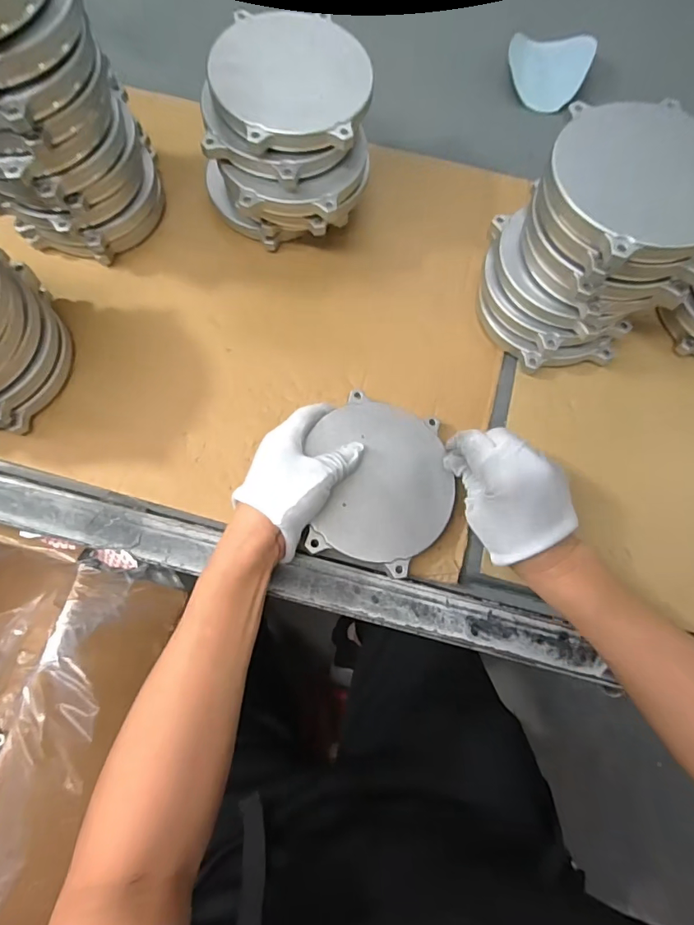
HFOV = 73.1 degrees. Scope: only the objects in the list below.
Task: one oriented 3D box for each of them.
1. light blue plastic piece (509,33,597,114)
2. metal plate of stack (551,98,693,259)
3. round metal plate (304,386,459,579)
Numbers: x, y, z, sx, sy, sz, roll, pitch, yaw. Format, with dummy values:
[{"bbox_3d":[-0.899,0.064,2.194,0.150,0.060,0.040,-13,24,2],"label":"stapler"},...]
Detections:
[{"bbox_3d":[0.232,-0.453,0.542,0.090,0.015,0.088,12,92,14],"label":"light blue plastic piece"},{"bbox_3d":[0.211,-0.199,0.327,0.130,0.015,0.128,1,70,-2],"label":"metal plate of stack"},{"bbox_3d":[0.028,0.014,0.377,0.117,0.025,0.132,15,70,3],"label":"round metal plate"}]

